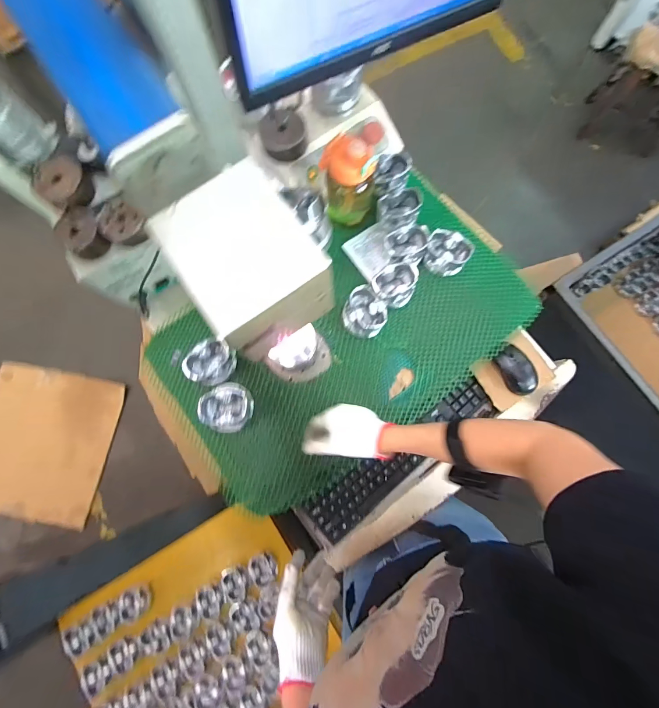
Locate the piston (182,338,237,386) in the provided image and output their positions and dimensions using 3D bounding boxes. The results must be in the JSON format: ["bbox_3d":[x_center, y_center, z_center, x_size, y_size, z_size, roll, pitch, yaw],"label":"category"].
[{"bbox_3d":[-0.216,0.015,0.622,0.073,0.041,0.084,34,80,9],"label":"piston"}]

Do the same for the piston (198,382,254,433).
[{"bbox_3d":[-0.182,0.097,0.609,0.085,0.053,0.078,0,77,1],"label":"piston"}]

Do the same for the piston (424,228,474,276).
[{"bbox_3d":[0.230,-0.197,0.666,0.083,0.054,0.072,10,77,4],"label":"piston"}]

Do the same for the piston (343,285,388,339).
[{"bbox_3d":[0.066,-0.075,0.626,0.077,0.061,0.073,0,77,1],"label":"piston"}]

